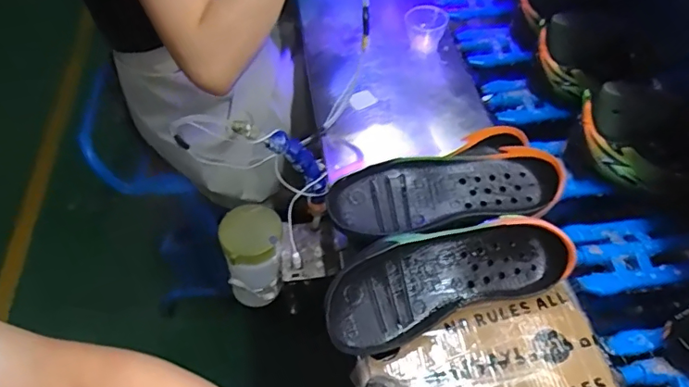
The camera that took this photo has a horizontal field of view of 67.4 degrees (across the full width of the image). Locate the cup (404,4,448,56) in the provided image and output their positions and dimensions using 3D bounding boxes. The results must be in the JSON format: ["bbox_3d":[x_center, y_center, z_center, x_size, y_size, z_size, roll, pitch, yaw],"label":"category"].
[{"bbox_3d":[0.127,-0.255,0.796,0.069,0.049,0.061,2,52,6],"label":"cup"}]

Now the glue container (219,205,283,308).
[{"bbox_3d":[-0.109,0.079,0.640,0.074,0.123,0.066,-16,52,-8],"label":"glue container"}]

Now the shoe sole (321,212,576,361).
[{"bbox_3d":[0.099,0.081,0.504,0.245,0.045,0.101,-17,90,-10],"label":"shoe sole"}]

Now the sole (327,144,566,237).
[{"bbox_3d":[0.105,-0.001,0.563,0.244,0.038,0.092,-6,52,-1],"label":"sole"}]

